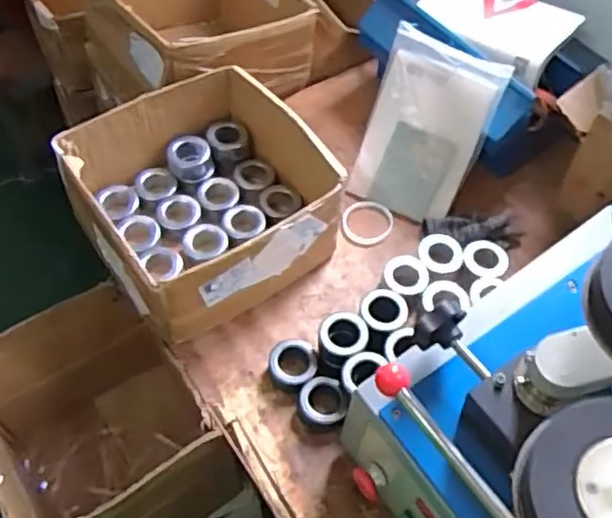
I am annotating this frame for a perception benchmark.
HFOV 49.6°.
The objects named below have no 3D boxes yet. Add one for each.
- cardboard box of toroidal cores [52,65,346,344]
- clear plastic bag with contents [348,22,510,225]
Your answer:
[{"bbox_3d":[-0.152,-0.092,1.012,0.343,0.154,0.325,-29,61,-19],"label":"cardboard box of toroidal cores"},{"bbox_3d":[0.191,-0.209,1.084,0.193,0.276,0.023,28,24,20],"label":"clear plastic bag with contents"}]

